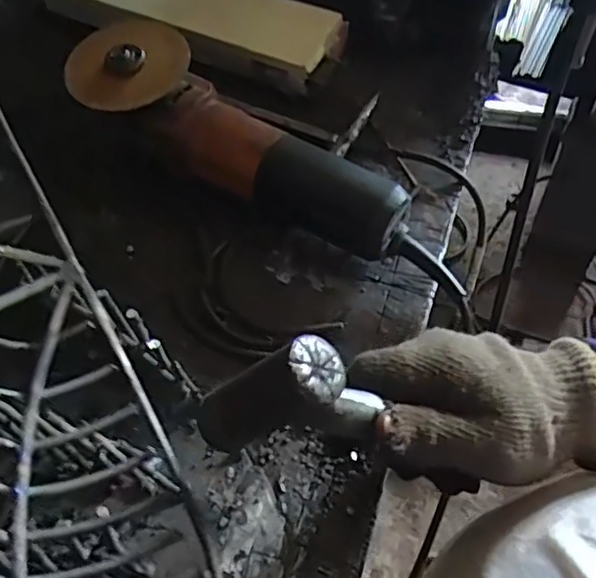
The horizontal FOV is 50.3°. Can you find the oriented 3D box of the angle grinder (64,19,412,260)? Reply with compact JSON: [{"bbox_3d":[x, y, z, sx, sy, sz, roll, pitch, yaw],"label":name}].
[{"bbox_3d":[-0.044,-0.118,0.484,0.277,0.076,0.087,25,61,16],"label":"angle grinder"}]

